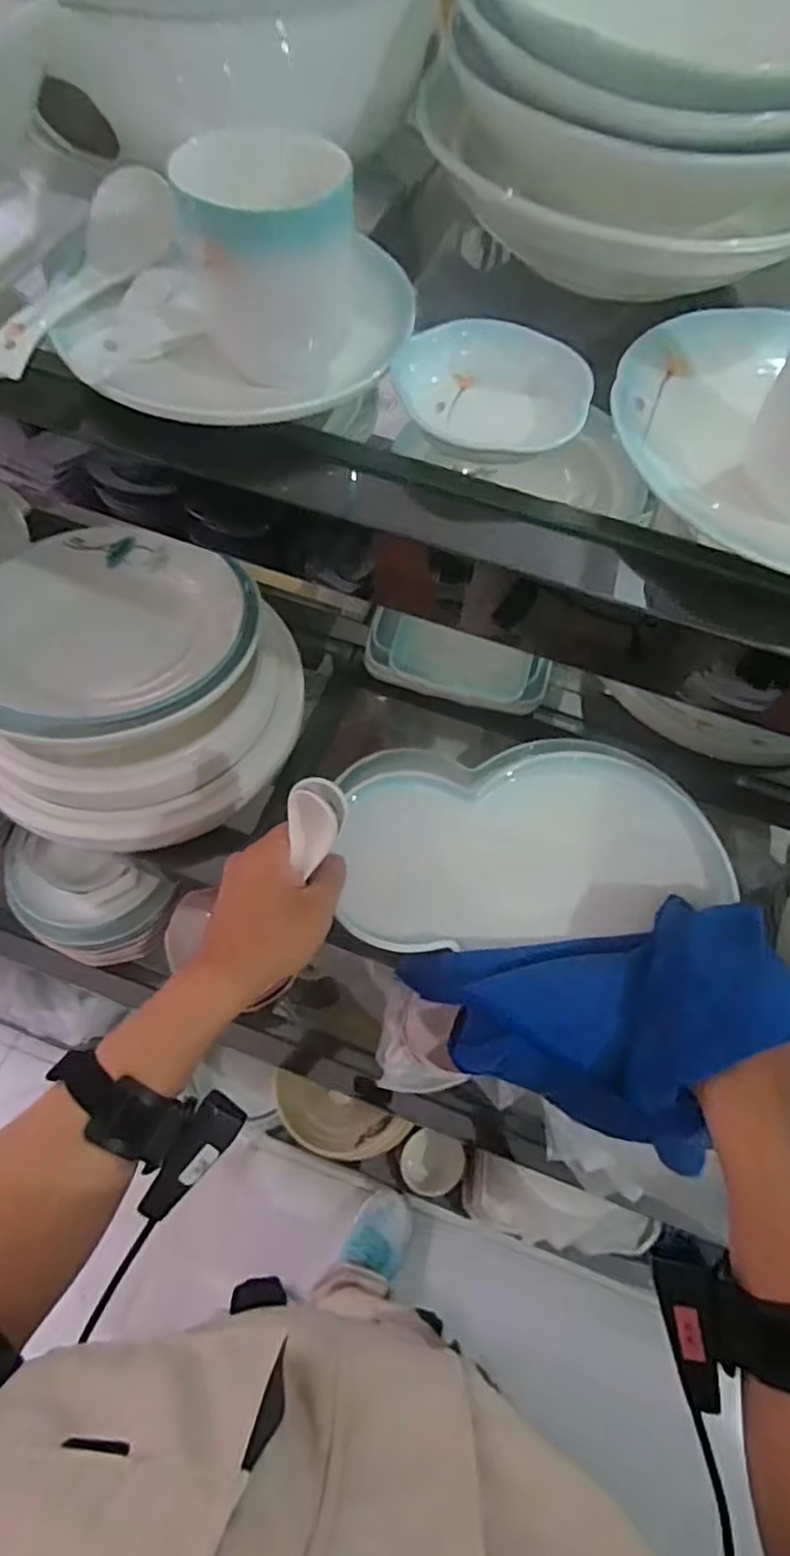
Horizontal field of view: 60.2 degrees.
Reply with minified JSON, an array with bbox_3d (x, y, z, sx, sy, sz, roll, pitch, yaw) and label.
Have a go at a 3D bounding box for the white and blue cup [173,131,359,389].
[{"bbox_3d":[-0.053,-0.230,0.301,0.066,0.075,0.060,1,64,-3],"label":"white and blue cup"}]

